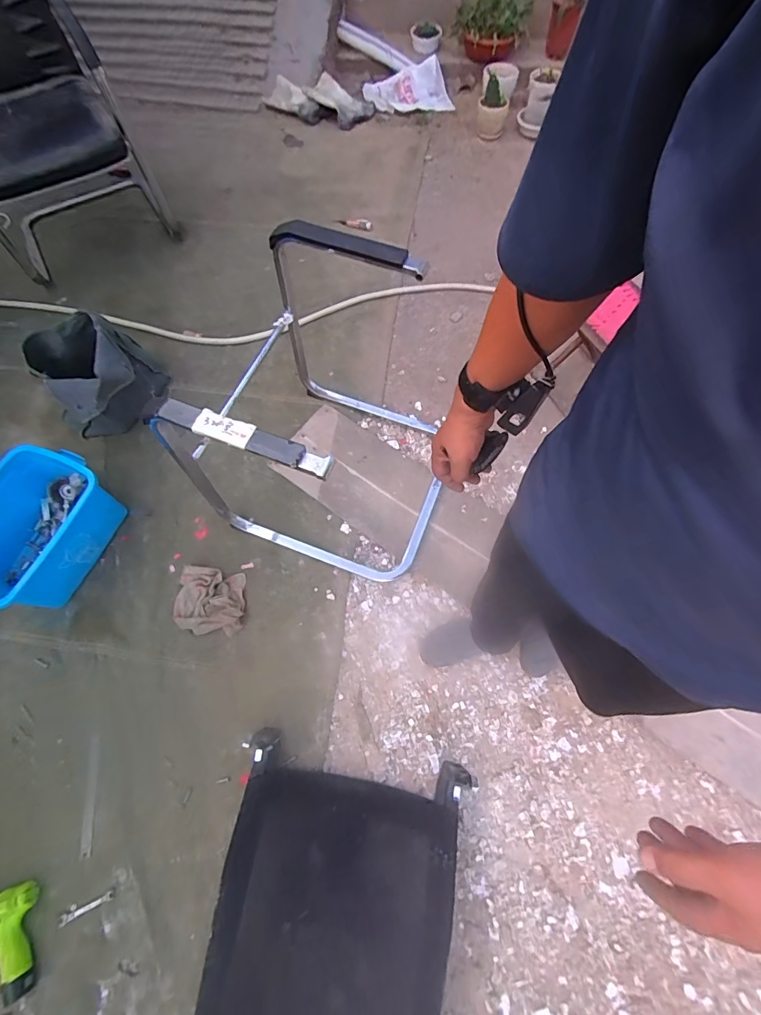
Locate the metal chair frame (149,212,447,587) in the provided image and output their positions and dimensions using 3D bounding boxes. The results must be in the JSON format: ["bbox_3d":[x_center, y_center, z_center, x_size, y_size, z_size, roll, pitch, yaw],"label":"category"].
[{"bbox_3d":[-0.142,-0.233,1.044,0.658,0.605,0.576,21,67,8],"label":"metal chair frame"}]

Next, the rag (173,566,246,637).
[{"bbox_3d":[-0.469,0.254,1.151,0.184,0.038,0.173,2,66,0],"label":"rag"}]

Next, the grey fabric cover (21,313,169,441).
[{"bbox_3d":[-0.892,-0.416,1.333,0.338,0.266,0.301,-36,71,-16],"label":"grey fabric cover"}]

